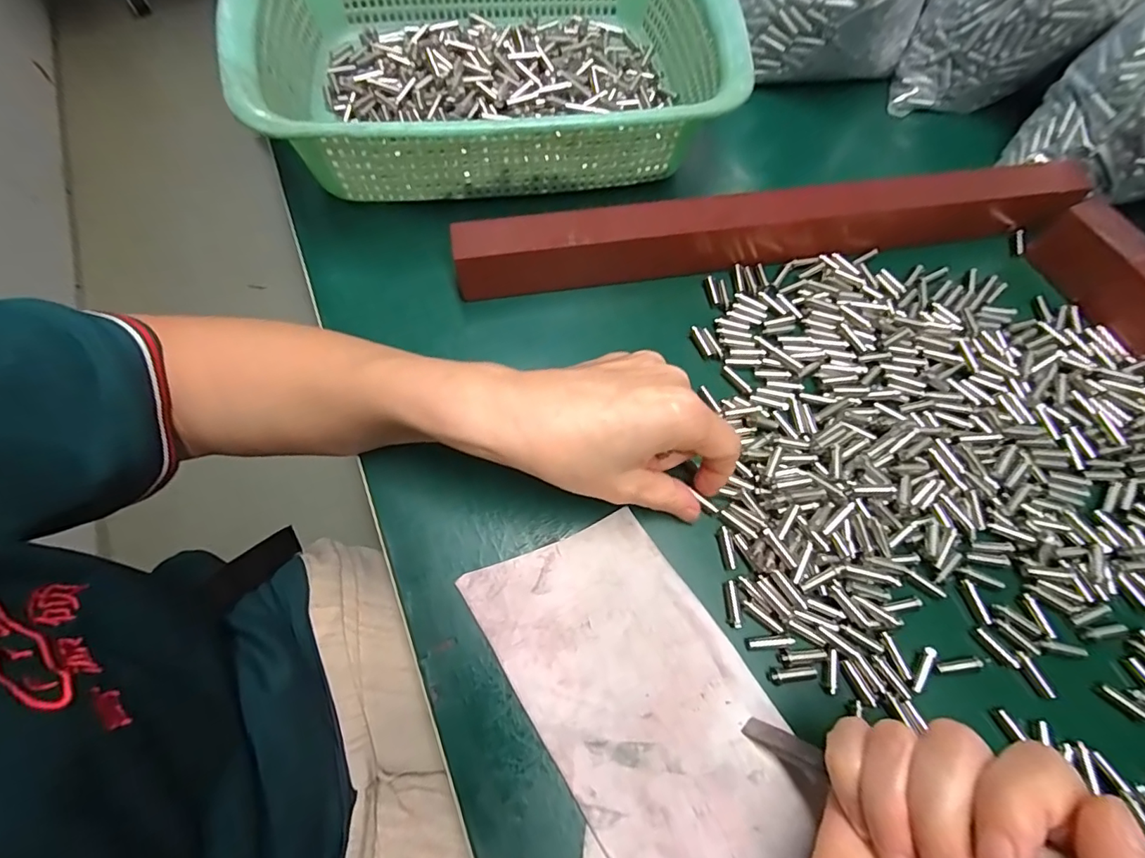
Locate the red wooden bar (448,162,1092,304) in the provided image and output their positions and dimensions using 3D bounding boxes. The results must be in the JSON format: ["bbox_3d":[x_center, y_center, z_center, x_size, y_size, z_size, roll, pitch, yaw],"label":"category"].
[{"bbox_3d":[0.135,-0.129,0.312,0.407,0.040,0.025,-9,68,-5],"label":"red wooden bar"}]

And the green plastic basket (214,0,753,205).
[{"bbox_3d":[-0.049,-0.248,0.334,0.288,0.068,0.219,-7,68,-4],"label":"green plastic basket"}]

